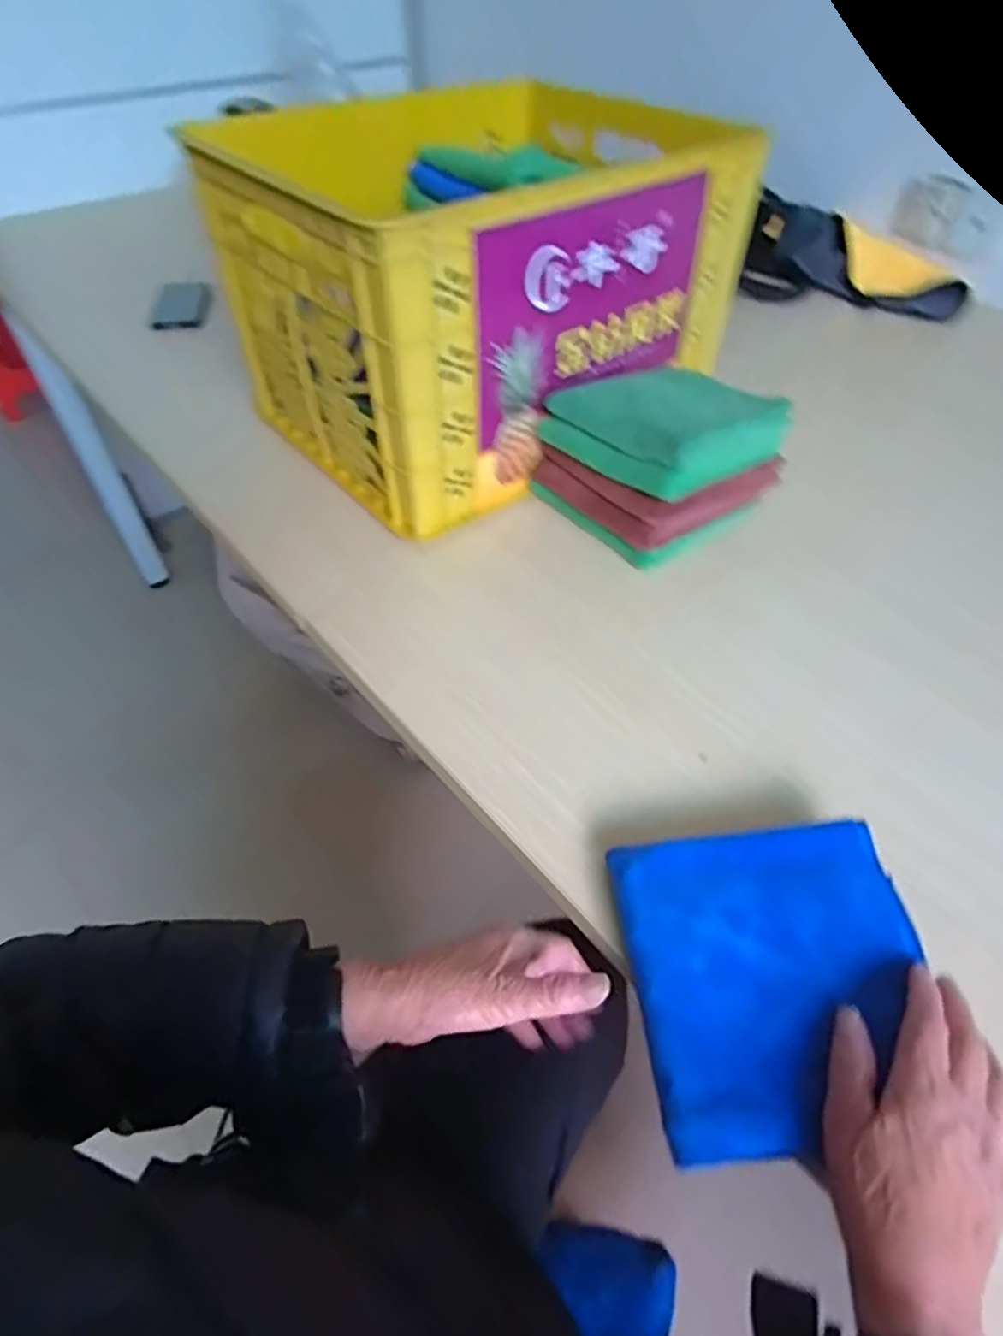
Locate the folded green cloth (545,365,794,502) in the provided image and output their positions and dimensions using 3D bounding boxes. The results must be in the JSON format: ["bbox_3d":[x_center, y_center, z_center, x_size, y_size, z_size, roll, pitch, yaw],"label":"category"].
[{"bbox_3d":[0.148,-0.237,0.625,0.156,0.059,0.168,-31,55,-24],"label":"folded green cloth"}]

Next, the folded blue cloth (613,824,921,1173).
[{"bbox_3d":[0.159,0.171,0.381,0.166,0.012,0.165,-4,49,-3],"label":"folded blue cloth"}]

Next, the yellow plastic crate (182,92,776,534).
[{"bbox_3d":[-0.032,-0.446,0.781,0.490,0.274,0.444,-31,55,-24],"label":"yellow plastic crate"}]

